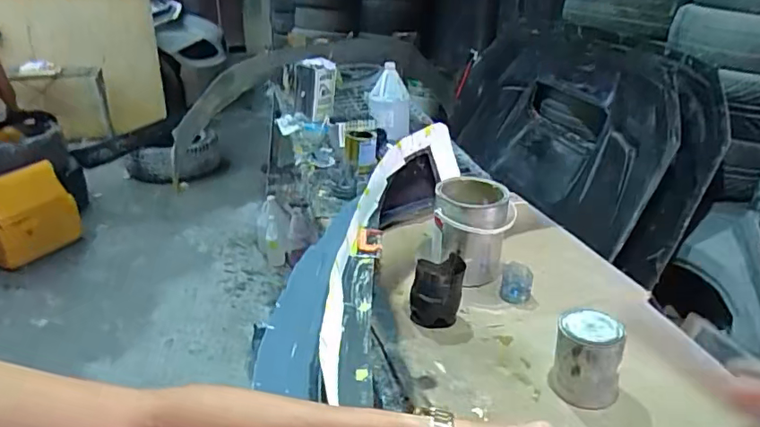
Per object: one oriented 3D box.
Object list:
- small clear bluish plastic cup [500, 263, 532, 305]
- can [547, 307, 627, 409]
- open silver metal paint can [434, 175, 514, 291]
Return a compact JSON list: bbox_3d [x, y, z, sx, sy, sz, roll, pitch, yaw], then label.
[{"bbox_3d":[0.300,0.153,1.159,0.063,0.070,0.059,7,29,13],"label":"small clear bluish plastic cup"},{"bbox_3d":[0.351,0.242,0.890,0.114,0.125,0.106,9,30,18],"label":"can"},{"bbox_3d":[0.212,0.047,1.220,0.171,0.201,0.182,2,29,5],"label":"open silver metal paint can"}]

